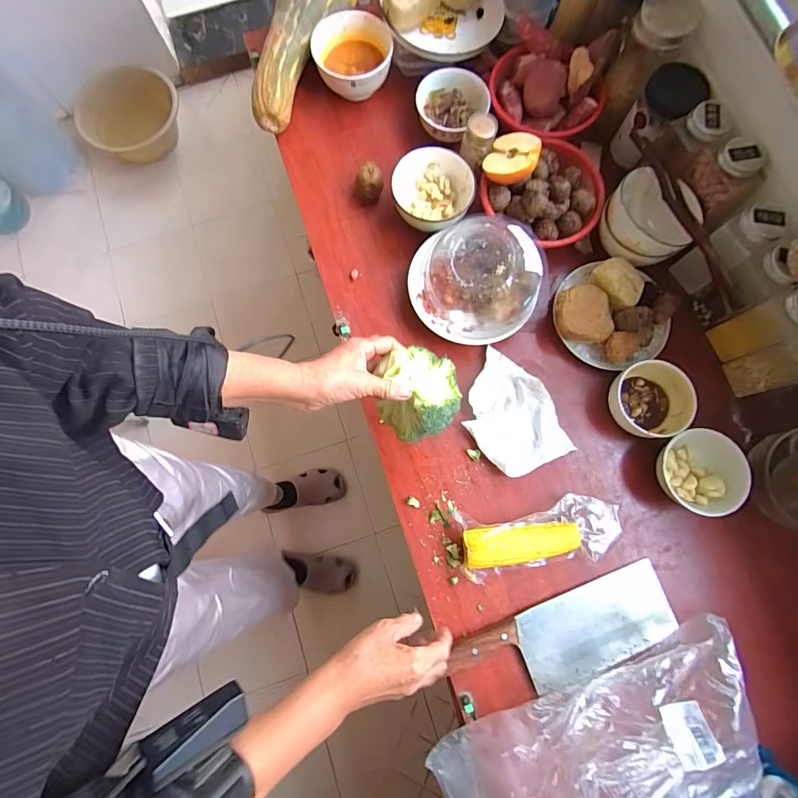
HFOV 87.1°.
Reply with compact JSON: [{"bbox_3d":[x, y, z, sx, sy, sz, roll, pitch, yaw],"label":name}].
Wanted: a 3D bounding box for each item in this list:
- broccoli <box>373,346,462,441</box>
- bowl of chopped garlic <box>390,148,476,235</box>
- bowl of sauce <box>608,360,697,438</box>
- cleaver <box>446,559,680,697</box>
[{"bbox_3d":[0.024,-0.009,0.482,0.097,0.081,0.094,0,79,1],"label":"broccoli"},{"bbox_3d":[0.050,-0.308,0.633,0.116,0.049,0.124,0,79,1],"label":"bowl of chopped garlic"},{"bbox_3d":[0.350,0.003,0.586,0.097,0.047,0.102,0,79,1],"label":"bowl of sauce"},{"bbox_3d":[0.218,0.312,0.544,0.288,0.030,0.099,-20,79,-3],"label":"cleaver"}]

